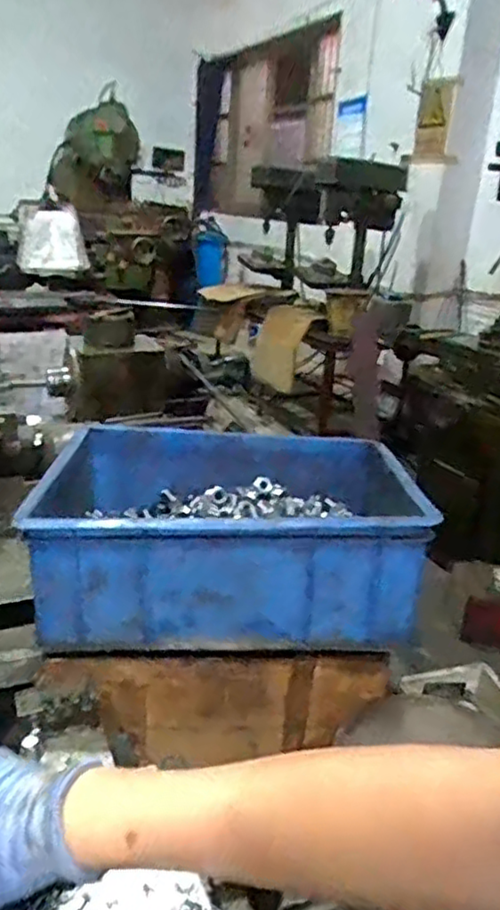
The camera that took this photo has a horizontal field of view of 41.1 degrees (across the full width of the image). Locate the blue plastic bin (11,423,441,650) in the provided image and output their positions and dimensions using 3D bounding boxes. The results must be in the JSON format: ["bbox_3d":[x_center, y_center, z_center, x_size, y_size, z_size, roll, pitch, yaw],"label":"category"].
[{"bbox_3d":[-0.027,0.073,0.768,0.391,0.136,0.302,1,21,-6],"label":"blue plastic bin"}]

